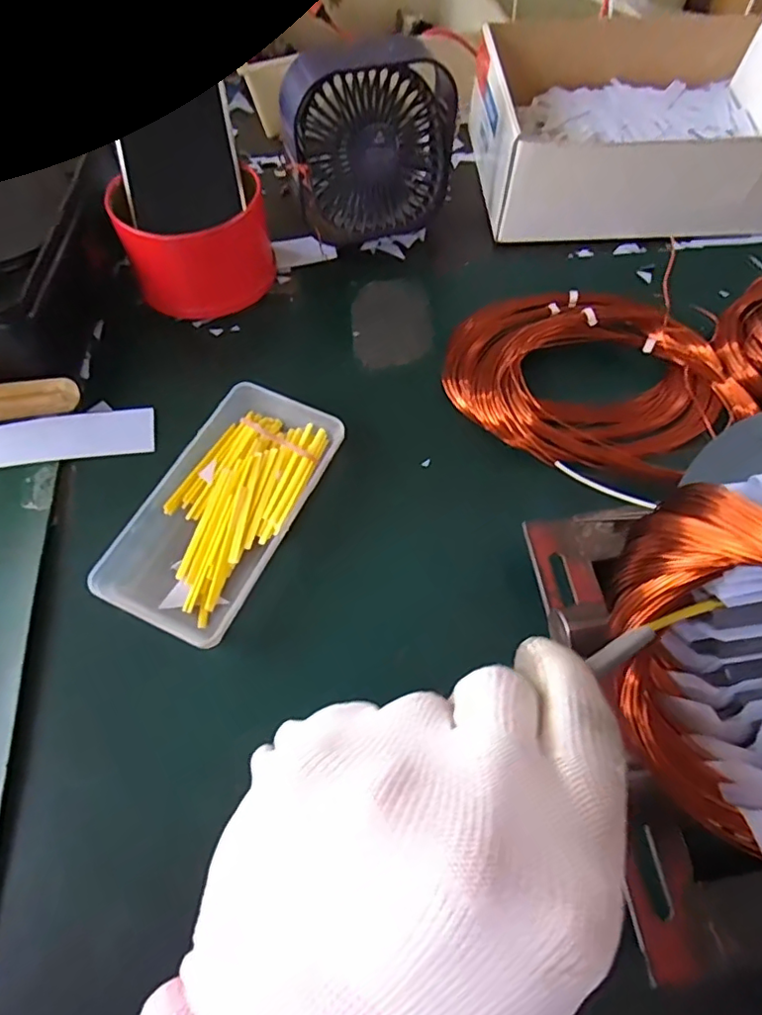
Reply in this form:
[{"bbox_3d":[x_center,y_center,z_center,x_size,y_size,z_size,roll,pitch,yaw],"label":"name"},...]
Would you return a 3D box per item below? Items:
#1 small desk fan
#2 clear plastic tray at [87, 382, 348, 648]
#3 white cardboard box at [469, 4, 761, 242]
[{"bbox_3d":[-0.009,-0.260,0.408,0.119,0.120,0.055,-12,39,-8],"label":"small desk fan"},{"bbox_3d":[-0.089,-0.002,0.327,0.083,0.022,0.151,23,66,10],"label":"clear plastic tray"},{"bbox_3d":[0.202,-0.314,0.455,0.235,0.073,0.201,-2,64,-1],"label":"white cardboard box"}]

